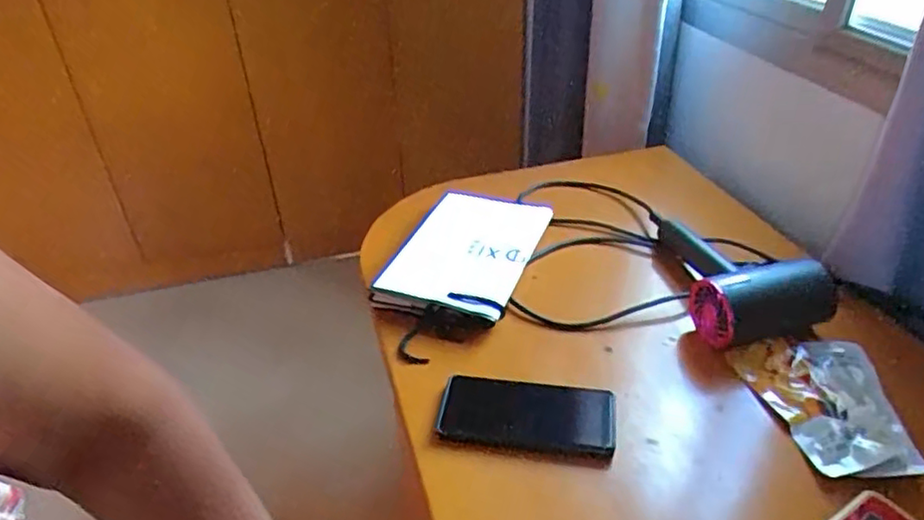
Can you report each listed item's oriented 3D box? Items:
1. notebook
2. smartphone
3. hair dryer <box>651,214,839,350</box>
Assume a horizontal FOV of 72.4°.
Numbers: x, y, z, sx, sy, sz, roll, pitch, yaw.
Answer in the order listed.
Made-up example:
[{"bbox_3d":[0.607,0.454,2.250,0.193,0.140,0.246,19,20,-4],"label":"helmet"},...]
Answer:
[{"bbox_3d":[0.006,-0.011,0.777,0.155,0.024,0.222,12,43,20],"label":"notebook"},{"bbox_3d":[0.060,0.144,0.595,0.162,0.010,0.068,3,47,13],"label":"smartphone"},{"bbox_3d":[0.297,0.003,0.720,0.127,0.065,0.208,-9,35,-6],"label":"hair dryer"}]

